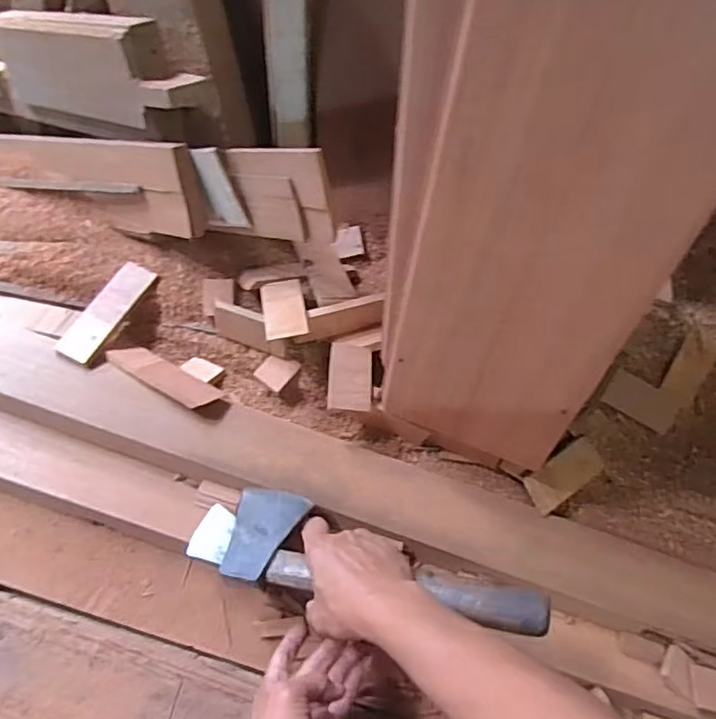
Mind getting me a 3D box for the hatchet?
[{"bbox_3d":[-0.001,0.189,0.590,0.358,0.063,0.078,5,81,18],"label":"hatchet"}]

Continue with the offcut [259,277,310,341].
[{"bbox_3d":[-0.090,-0.062,0.734,0.051,0.008,0.099,-6,46,-10],"label":"offcut"}]

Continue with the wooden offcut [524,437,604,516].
[{"bbox_3d":[0.251,0.138,0.728,0.103,0.017,0.046,-32,80,-17],"label":"wooden offcut"}]

